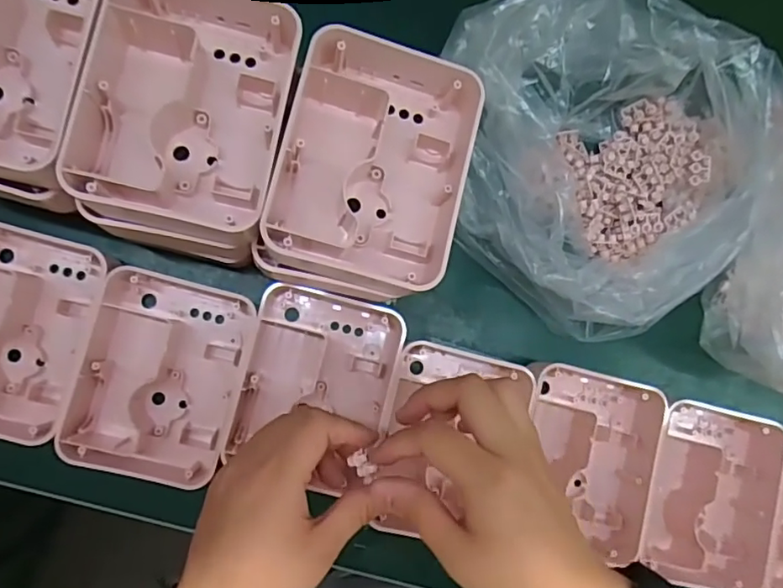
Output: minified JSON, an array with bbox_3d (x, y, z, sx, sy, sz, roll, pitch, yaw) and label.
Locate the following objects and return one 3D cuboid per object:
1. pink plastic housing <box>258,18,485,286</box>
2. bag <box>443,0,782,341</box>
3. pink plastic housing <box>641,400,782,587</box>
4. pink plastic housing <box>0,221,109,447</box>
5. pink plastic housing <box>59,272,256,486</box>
[{"bbox_3d":[-0.008,-0.076,0.313,0.100,0.037,0.131,17,84,-6],"label":"pink plastic housing"},{"bbox_3d":[0.140,-0.100,0.397,0.241,0.087,0.212,33,83,-4],"label":"bag"},{"bbox_3d":[0.246,0.153,0.421,0.077,0.037,0.130,14,85,-6],"label":"pink plastic housing"},{"bbox_3d":[-0.247,0.026,0.367,0.101,0.039,0.133,16,85,-6],"label":"pink plastic housing"},{"bbox_3d":[-0.152,0.055,0.375,0.101,0.039,0.129,14,85,-6],"label":"pink plastic housing"}]

